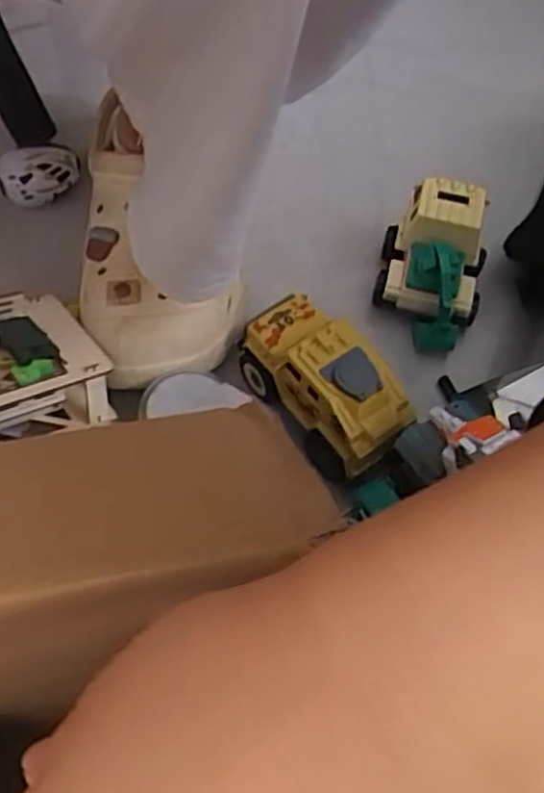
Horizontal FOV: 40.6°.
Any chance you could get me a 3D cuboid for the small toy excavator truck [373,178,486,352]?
[{"bbox_3d":[0.109,-0.089,0.491,0.068,0.060,0.093,13,61,3],"label":"small toy excavator truck"}]

